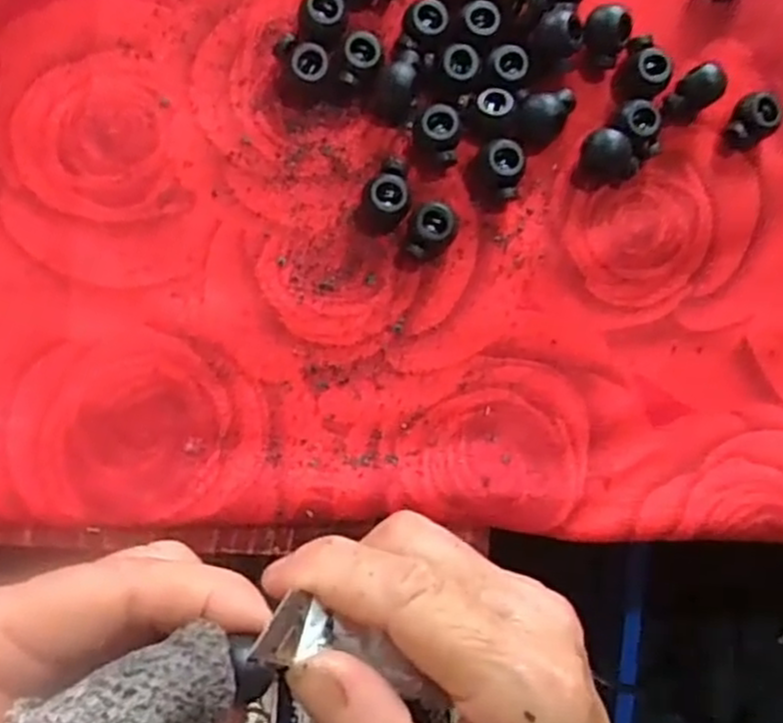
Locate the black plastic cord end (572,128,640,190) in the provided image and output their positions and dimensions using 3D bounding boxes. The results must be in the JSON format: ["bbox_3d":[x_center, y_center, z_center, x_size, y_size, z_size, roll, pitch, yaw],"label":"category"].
[{"bbox_3d":[0.069,-0.066,0.241,0.017,0.013,0.016,-11,89,-11],"label":"black plastic cord end"}]

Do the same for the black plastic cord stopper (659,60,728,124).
[{"bbox_3d":[0.100,-0.088,0.245,0.020,0.011,0.013,-39,94,-11],"label":"black plastic cord stopper"}]

